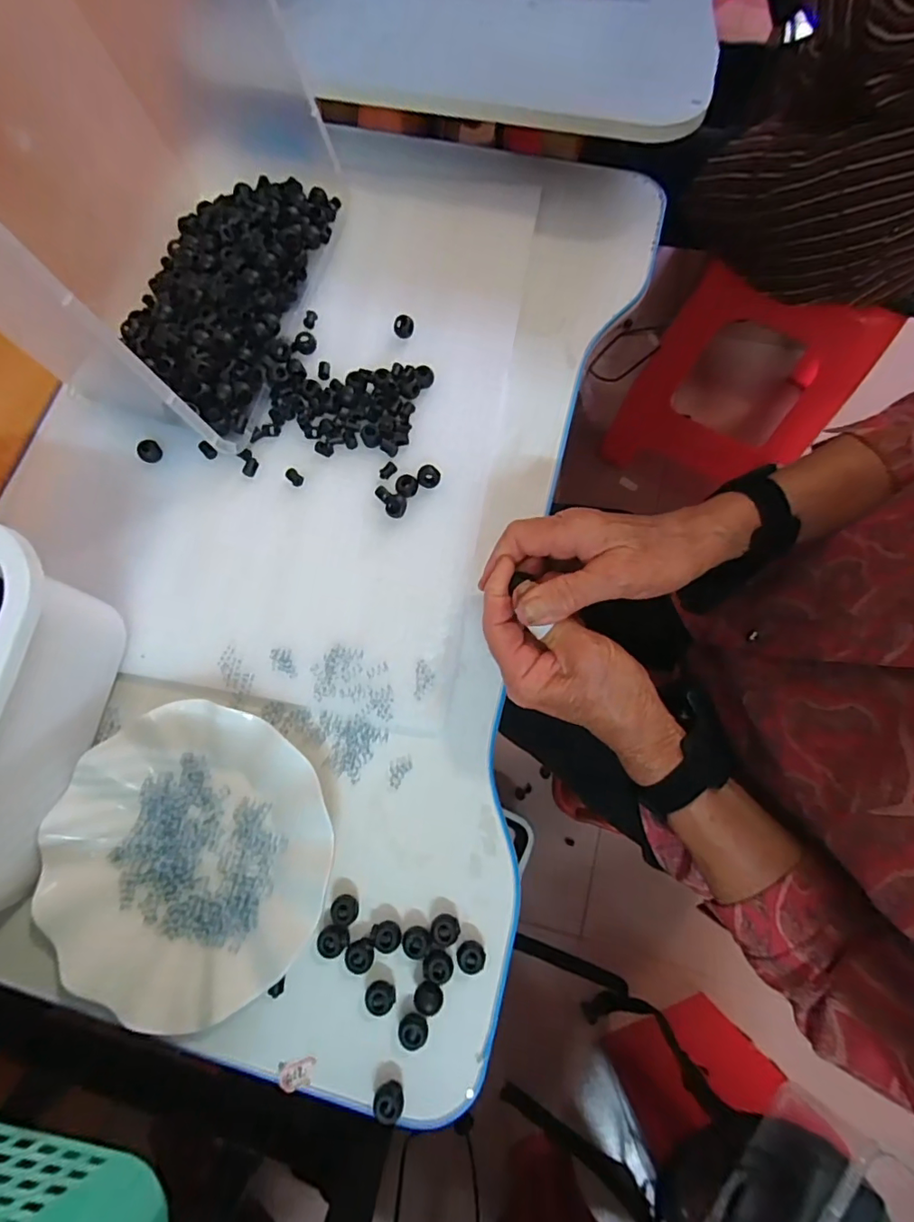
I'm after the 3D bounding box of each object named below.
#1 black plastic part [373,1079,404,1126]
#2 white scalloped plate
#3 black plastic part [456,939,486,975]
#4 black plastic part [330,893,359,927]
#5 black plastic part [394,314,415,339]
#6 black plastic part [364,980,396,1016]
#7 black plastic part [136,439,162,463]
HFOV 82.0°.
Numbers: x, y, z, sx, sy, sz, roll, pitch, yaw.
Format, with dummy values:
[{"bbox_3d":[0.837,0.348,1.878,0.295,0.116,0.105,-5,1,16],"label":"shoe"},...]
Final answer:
[{"bbox_3d":[-0.040,0.289,0.309,0.018,0.013,0.015,17,75,6],"label":"black plastic part"},{"bbox_3d":[-0.172,0.156,0.339,0.176,0.025,0.176,0,74,2],"label":"white scalloped plate"},{"bbox_3d":[0.009,0.218,0.331,0.018,0.009,0.016,16,75,6],"label":"black plastic part"},{"bbox_3d":[-0.073,0.193,0.339,0.017,0.008,0.017,38,79,11],"label":"black plastic part"},{"bbox_3d":[-0.046,-0.245,0.451,0.017,0.014,0.015,-5,73,-2],"label":"black plastic part"},{"bbox_3d":[-0.048,0.239,0.324,0.018,0.011,0.016,18,75,6],"label":"black plastic part"},{"bbox_3d":[-0.249,-0.130,0.425,0.018,0.012,0.017,0,73,0],"label":"black plastic part"}]

